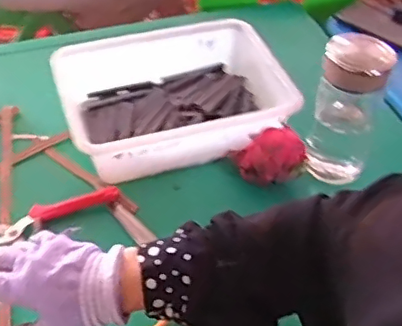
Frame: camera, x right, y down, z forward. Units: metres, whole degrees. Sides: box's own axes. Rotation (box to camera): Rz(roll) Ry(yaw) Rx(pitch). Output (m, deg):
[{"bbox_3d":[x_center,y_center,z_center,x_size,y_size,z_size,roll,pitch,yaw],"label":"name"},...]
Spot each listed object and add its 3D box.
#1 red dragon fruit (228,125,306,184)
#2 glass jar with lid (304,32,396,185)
[{"bbox_3d":[0.079,-0.010,0.654,0.081,0.060,0.057,-4,44,-5],"label":"red dragon fruit"},{"bbox_3d":[0.170,-0.066,0.656,0.074,0.171,0.092,14,45,13],"label":"glass jar with lid"}]

